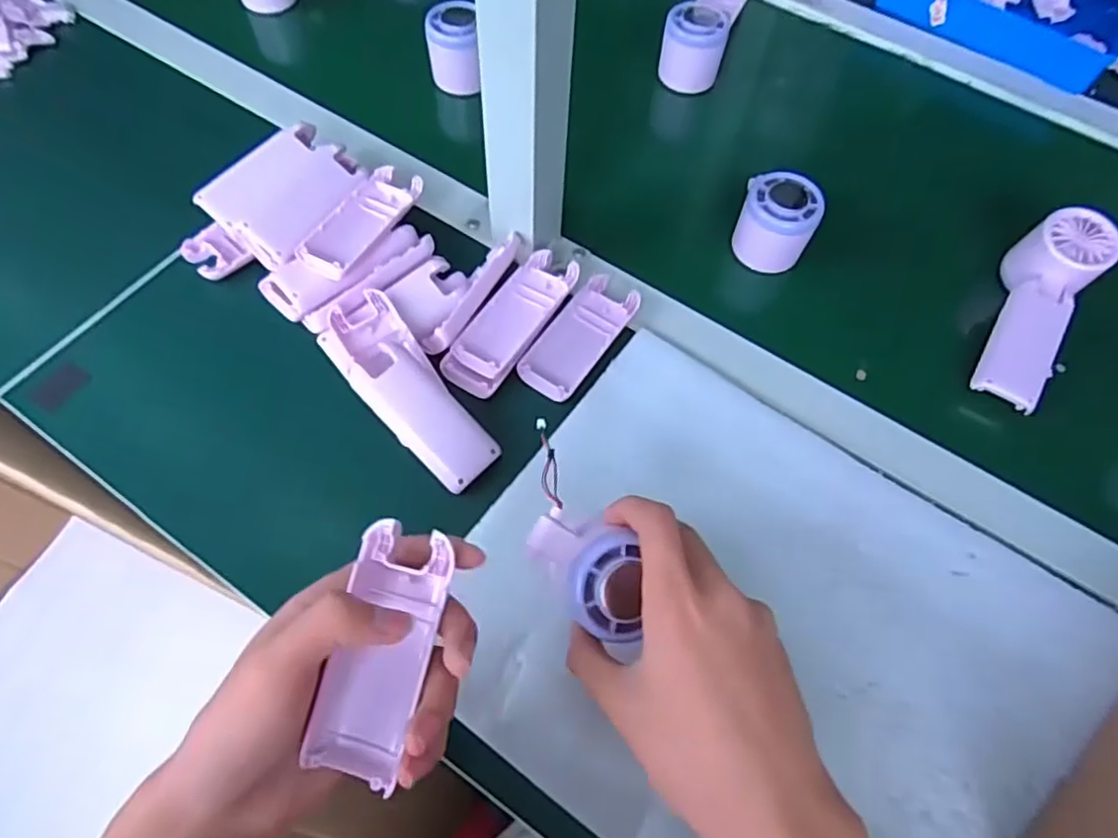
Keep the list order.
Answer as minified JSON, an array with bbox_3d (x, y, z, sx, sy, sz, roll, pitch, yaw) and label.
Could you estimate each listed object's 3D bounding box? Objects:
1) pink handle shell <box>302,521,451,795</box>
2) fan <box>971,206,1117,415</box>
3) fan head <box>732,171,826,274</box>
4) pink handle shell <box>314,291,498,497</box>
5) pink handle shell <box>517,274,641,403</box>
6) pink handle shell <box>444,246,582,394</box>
[{"bbox_3d":[-0.075,0.097,0.277,0.041,0.013,0.101,12,79,4],"label":"pink handle shell"},{"bbox_3d":[0.350,-0.085,0.470,0.051,0.045,0.162,31,66,13],"label":"fan"},{"bbox_3d":[0.167,-0.152,0.499,0.056,0.056,0.047,22,64,9],"label":"fan head"},{"bbox_3d":[-0.098,-0.018,0.423,0.050,0.027,0.141,-35,70,-18],"label":"pink handle shell"},{"bbox_3d":[0.017,-0.060,0.466,0.045,0.011,0.106,31,66,13],"label":"pink handle shell"},{"bbox_3d":[-0.033,-0.069,0.454,0.042,0.020,0.117,31,66,13],"label":"pink handle shell"}]

